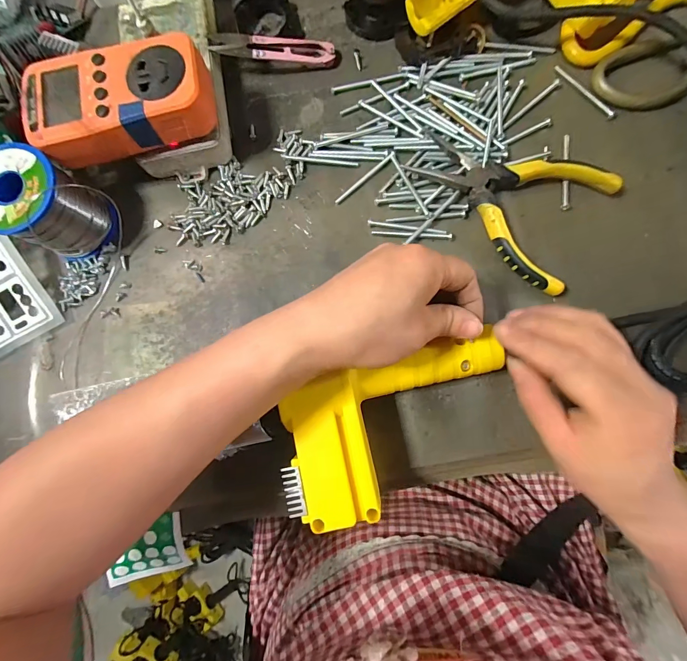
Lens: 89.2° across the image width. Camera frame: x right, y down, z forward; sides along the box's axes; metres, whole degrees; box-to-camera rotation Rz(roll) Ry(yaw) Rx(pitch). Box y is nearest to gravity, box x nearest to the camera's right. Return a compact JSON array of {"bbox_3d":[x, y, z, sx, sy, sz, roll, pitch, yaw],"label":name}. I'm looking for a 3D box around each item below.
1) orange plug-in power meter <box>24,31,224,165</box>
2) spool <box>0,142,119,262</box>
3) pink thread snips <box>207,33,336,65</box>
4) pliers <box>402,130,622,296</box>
[{"bbox_3d":[-0.159,-0.165,0.253,0.123,0.032,0.063,-10,83,3],"label":"orange plug-in power meter"},{"bbox_3d":[-0.229,-0.095,0.271,0.067,0.064,0.060,25,86,6],"label":"spool"},{"bbox_3d":[-0.058,-0.235,0.290,0.101,0.011,0.021,-3,83,-10],"label":"pink thread snips"},{"bbox_3d":[0.120,-0.103,0.266,0.141,0.018,0.094,32,87,7],"label":"pliers"}]

